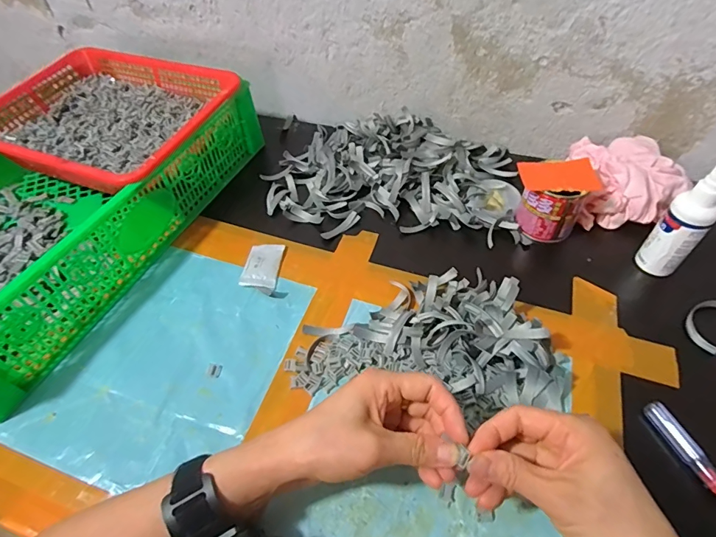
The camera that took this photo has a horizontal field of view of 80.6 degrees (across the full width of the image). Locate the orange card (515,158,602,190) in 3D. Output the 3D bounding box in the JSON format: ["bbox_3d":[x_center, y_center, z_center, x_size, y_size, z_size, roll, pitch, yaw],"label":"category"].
[{"bbox_3d":[0.220,-0.100,0.462,0.077,0.006,0.050,-5,55,3],"label":"orange card"}]

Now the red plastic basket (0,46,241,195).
[{"bbox_3d":[-0.322,-0.194,0.560,0.296,0.069,0.235,18,53,18],"label":"red plastic basket"}]

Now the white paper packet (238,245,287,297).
[{"bbox_3d":[-0.108,-0.002,0.483,0.039,0.012,0.073,0,50,4],"label":"white paper packet"}]

